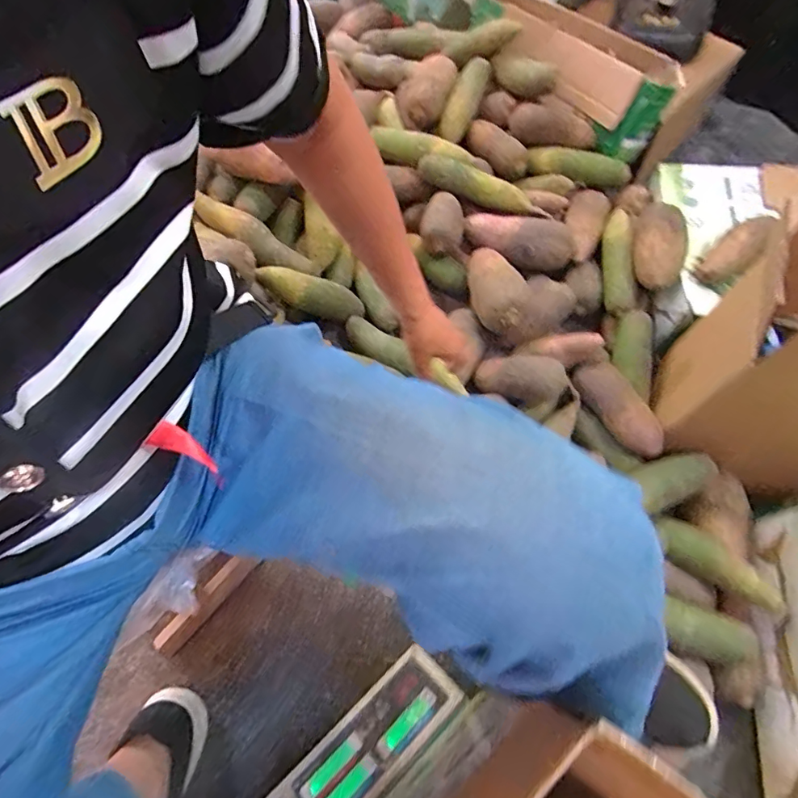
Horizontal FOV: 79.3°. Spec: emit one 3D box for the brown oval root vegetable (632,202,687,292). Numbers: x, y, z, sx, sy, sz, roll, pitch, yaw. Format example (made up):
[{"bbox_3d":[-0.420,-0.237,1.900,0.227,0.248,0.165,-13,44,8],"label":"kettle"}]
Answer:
[{"bbox_3d":[0.424,-0.252,0.792,0.066,0.073,0.146,12,61,3],"label":"brown oval root vegetable"}]

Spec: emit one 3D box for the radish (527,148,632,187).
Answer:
[{"bbox_3d":[0.337,-0.437,0.911,0.191,0.042,0.045,17,62,5],"label":"radish"}]

